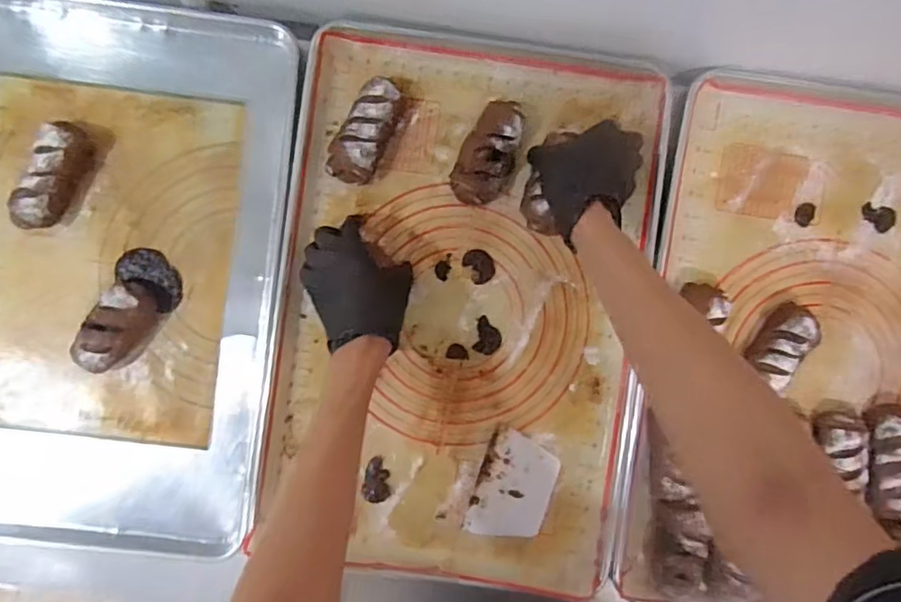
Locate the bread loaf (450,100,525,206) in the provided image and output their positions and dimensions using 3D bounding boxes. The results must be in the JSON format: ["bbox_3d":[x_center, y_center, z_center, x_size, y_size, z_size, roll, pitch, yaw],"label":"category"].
[{"bbox_3d":[0.045,-0.168,0.671,0.061,0.034,0.122,28,90,0],"label":"bread loaf"}]

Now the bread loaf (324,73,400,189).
[{"bbox_3d":[-0.095,-0.192,0.666,0.056,0.038,0.122,22,90,0],"label":"bread loaf"}]

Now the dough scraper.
[{"bbox_3d":[0.075,0.215,0.689,0.089,0.009,0.118,19,86,-7],"label":"dough scraper"}]

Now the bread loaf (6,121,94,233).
[{"bbox_3d":[-0.434,-0.134,0.662,0.043,0.039,0.125,19,80,4],"label":"bread loaf"}]

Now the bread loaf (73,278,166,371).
[{"bbox_3d":[-0.367,0.030,0.666,0.056,0.041,0.110,33,90,0],"label":"bread loaf"}]

